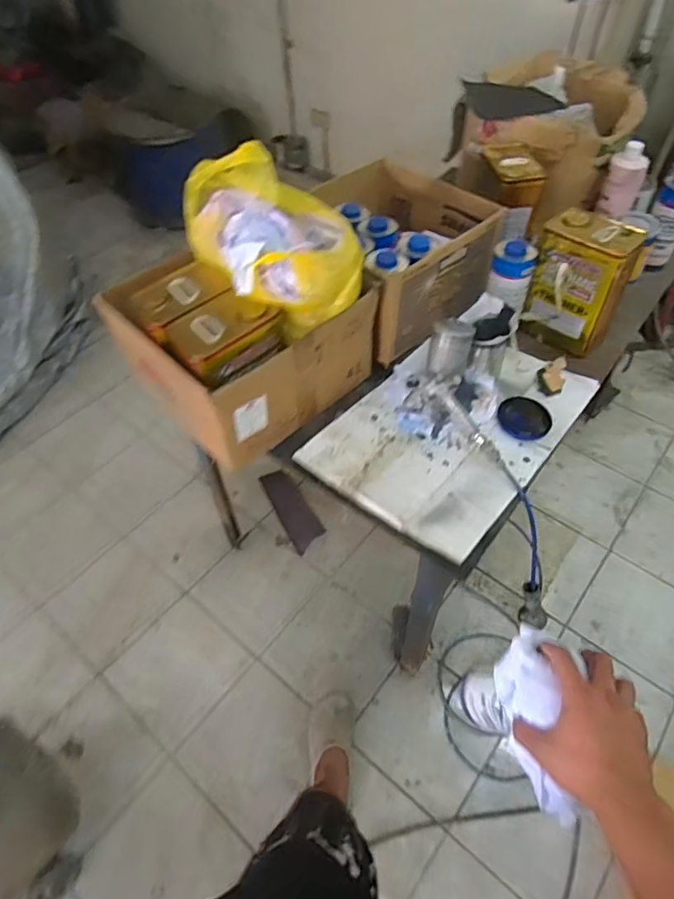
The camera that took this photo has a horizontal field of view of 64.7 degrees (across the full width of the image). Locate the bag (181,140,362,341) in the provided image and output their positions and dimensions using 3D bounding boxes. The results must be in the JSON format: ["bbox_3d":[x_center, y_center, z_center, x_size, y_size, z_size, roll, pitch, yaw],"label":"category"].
[{"bbox_3d":[-0.116,-0.358,0.894,0.198,0.195,0.321,-26,55,-17],"label":"bag"}]

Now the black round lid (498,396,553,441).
[{"bbox_3d":[0.363,-0.061,1.031,0.101,0.012,0.090,36,61,26],"label":"black round lid"}]

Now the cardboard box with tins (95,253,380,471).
[{"bbox_3d":[-0.175,-0.232,1.019,0.355,0.235,0.375,36,62,26],"label":"cardboard box with tins"}]

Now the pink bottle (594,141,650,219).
[{"bbox_3d":[0.688,-0.646,1.278,0.087,0.155,0.069,23,56,19],"label":"pink bottle"}]

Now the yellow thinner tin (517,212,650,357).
[{"bbox_3d":[0.500,-0.346,1.106,0.110,0.239,0.168,-37,59,-24],"label":"yellow thinner tin"}]

